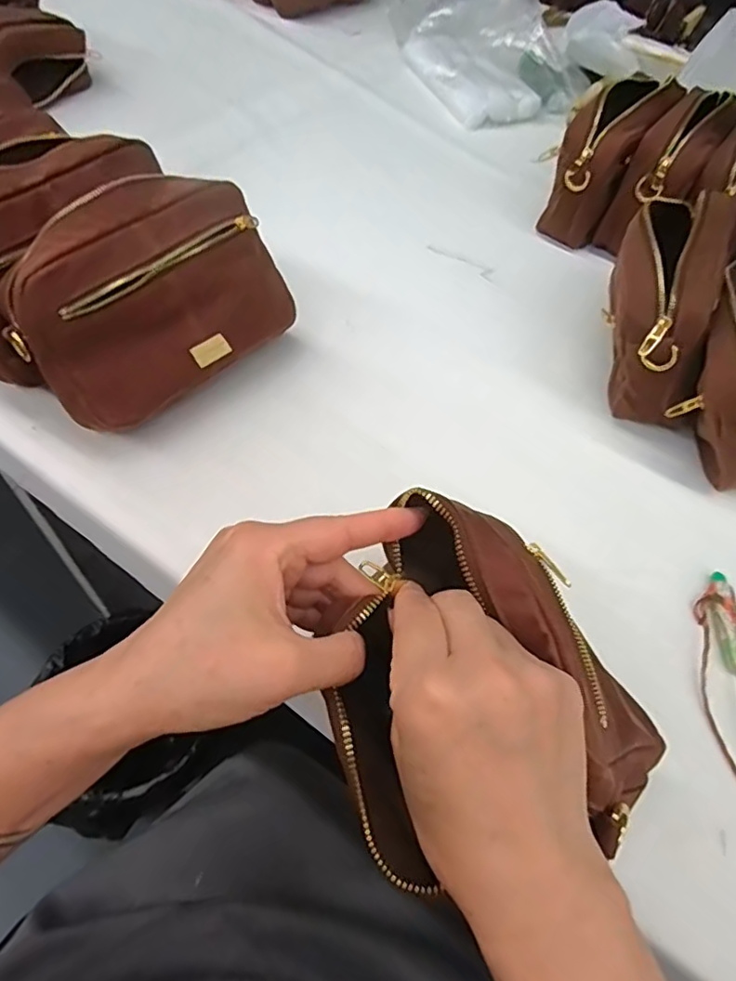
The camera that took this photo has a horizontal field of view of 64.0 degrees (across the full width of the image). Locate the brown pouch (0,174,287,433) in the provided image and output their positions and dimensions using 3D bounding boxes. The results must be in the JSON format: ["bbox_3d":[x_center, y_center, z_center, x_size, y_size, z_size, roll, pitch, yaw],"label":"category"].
[{"bbox_3d":[-0.148,-0.135,0.411,0.182,0.134,0.050,-43,36,-24],"label":"brown pouch"}]

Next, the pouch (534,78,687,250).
[{"bbox_3d":[0.244,-0.338,0.608,0.072,0.122,0.159,30,58,16],"label":"pouch"}]

